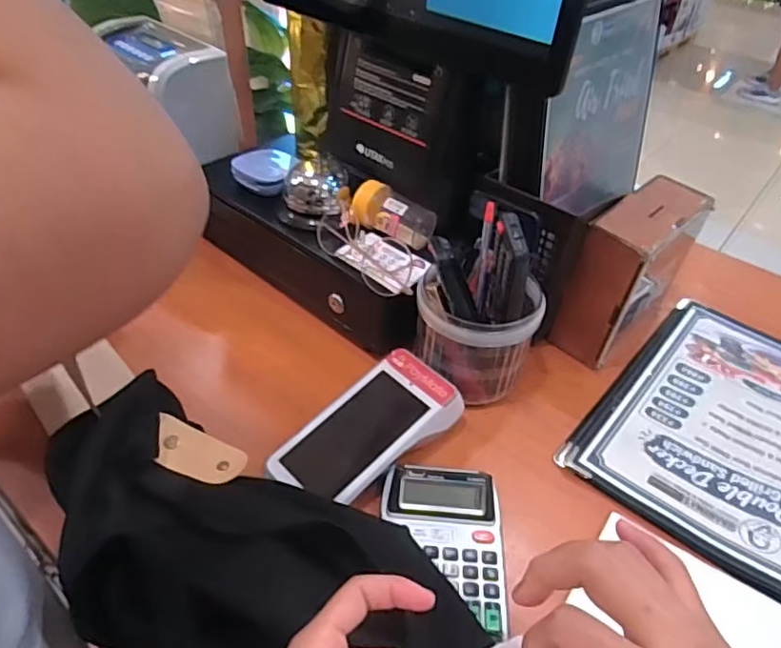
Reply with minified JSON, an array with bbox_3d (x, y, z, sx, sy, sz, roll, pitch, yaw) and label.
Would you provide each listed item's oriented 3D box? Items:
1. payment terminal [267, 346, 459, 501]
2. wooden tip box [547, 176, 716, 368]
[{"bbox_3d":[-0.019,0.094,0.505,0.162,0.056,0.086,-29,51,-32],"label":"payment terminal"},{"bbox_3d":[0.257,-0.056,0.622,0.072,0.155,0.160,33,49,29],"label":"wooden tip box"}]

